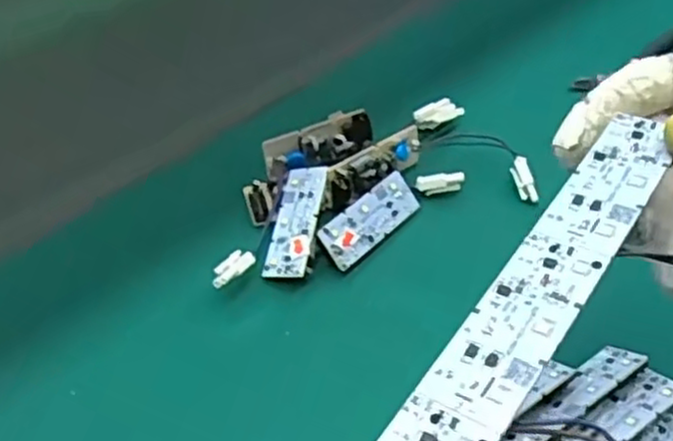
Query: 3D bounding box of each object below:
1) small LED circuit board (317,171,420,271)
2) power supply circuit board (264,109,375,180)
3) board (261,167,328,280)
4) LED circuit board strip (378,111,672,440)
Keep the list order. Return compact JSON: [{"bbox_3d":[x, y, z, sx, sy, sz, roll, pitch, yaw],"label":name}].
[{"bbox_3d":[0.018,-0.001,0.392,0.063,0.004,0.025,-38,101,-32],"label":"small LED circuit board"},{"bbox_3d":[-0.010,-0.042,0.410,0.065,0.022,0.019,-24,56,-20],"label":"power supply circuit board"},{"bbox_3d":[-0.021,0.000,0.387,0.025,0.004,0.064,0,61,27],"label":"board"},{"bbox_3d":[0.046,0.028,0.191,0.023,0.006,0.181,30,56,21],"label":"LED circuit board strip"}]

